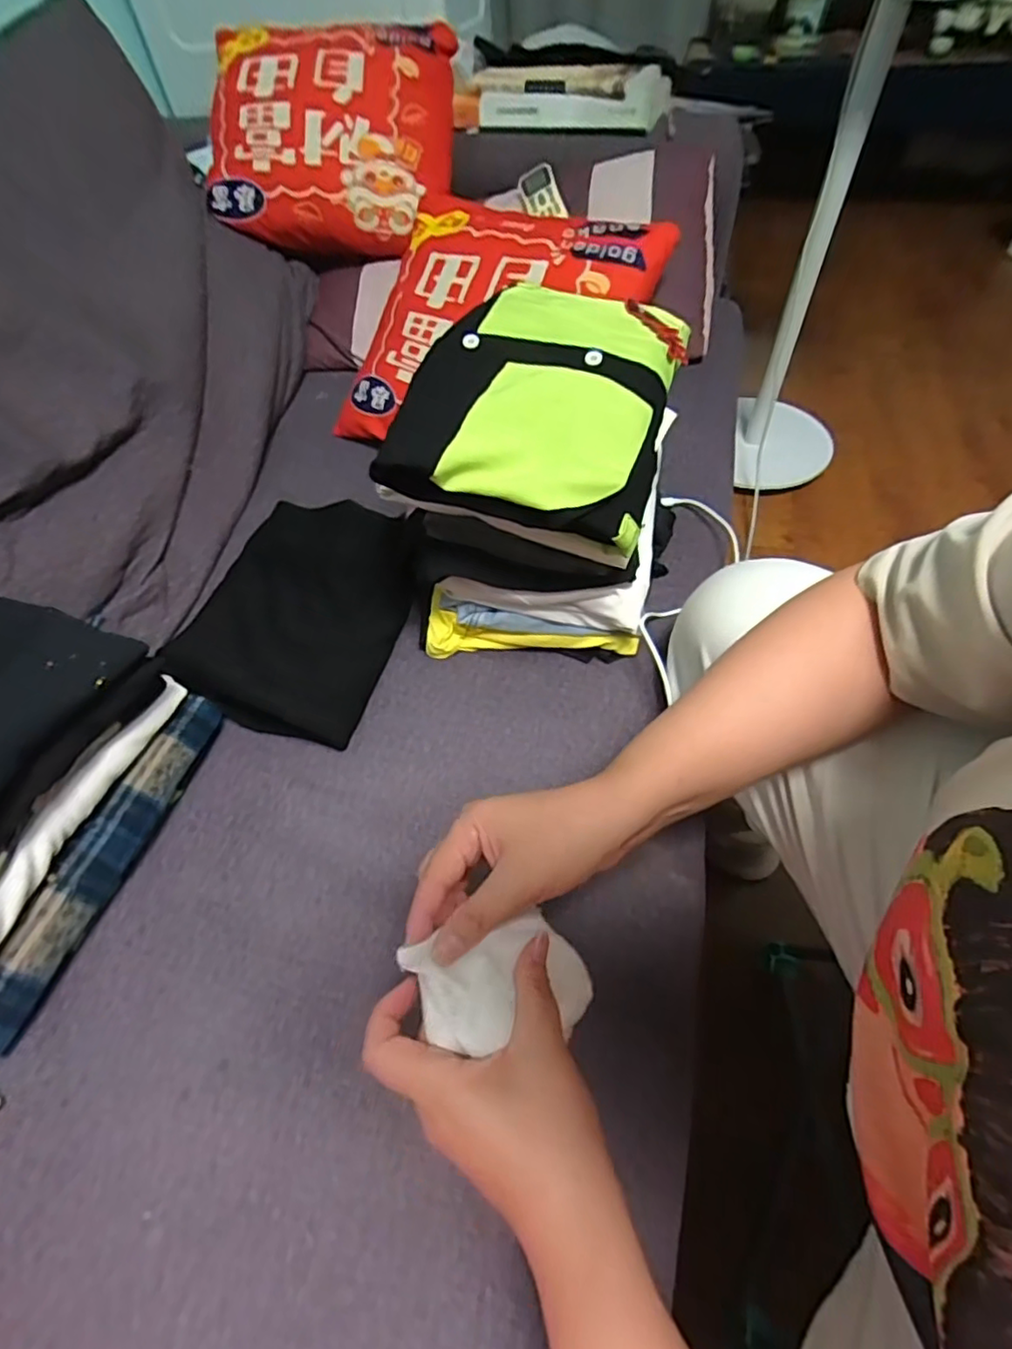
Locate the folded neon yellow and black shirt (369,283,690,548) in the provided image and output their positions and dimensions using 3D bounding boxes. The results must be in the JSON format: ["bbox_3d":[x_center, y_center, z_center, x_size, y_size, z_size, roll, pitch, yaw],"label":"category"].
[{"bbox_3d":[0.035,-0.236,0.526,0.206,0.071,0.289,12,56,12],"label":"folded neon yellow and black shirt"}]

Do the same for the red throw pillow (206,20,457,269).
[{"bbox_3d":[-0.246,-0.757,0.863,0.336,0.120,0.288,2,96,-5],"label":"red throw pillow"}]

